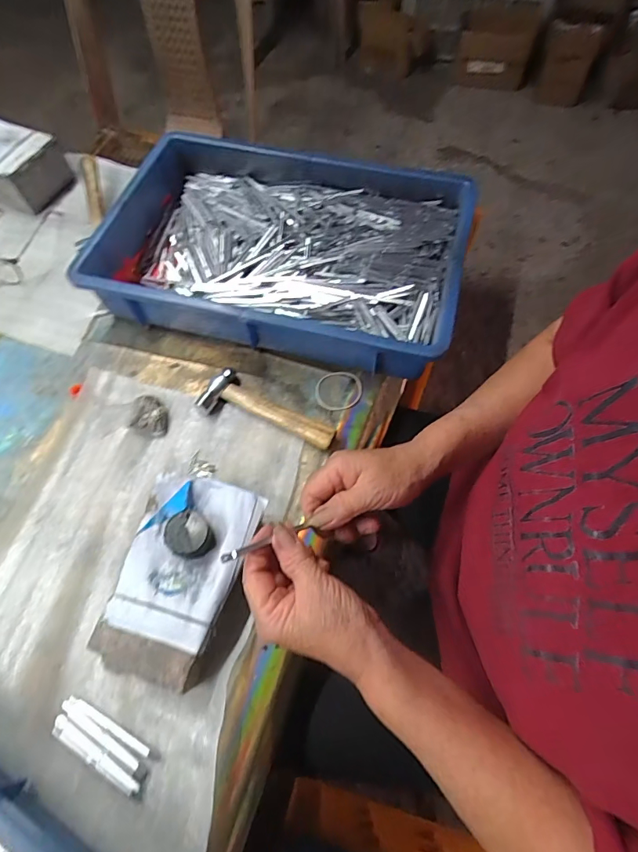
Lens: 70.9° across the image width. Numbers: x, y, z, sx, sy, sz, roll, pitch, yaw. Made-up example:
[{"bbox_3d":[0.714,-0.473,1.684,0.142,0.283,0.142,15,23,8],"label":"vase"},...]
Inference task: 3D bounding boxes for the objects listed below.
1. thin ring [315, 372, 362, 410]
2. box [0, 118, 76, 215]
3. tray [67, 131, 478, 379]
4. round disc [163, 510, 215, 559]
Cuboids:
[{"bbox_3d":[0.023,-0.041,0.524,0.053,0.005,0.051,-1,63,1],"label":"thin ring"},{"bbox_3d":[-0.470,-0.396,0.670,0.151,0.072,0.105,25,64,13],"label":"box"},{"bbox_3d":[-0.043,-0.223,0.569,0.430,0.080,0.280,14,64,8],"label":"tray"},{"bbox_3d":[-0.115,0.096,0.395,0.041,0.020,0.036,37,69,18],"label":"round disc"}]

